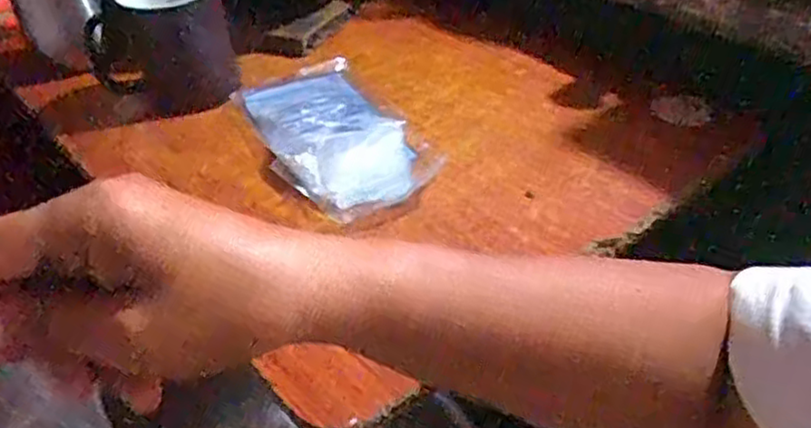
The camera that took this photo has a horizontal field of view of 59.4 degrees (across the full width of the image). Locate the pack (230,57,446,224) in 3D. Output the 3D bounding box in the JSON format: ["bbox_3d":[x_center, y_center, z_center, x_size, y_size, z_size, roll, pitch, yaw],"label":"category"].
[{"bbox_3d":[-0.062,-0.071,0.563,0.113,0.026,0.209,-22,43,-21],"label":"pack"}]

